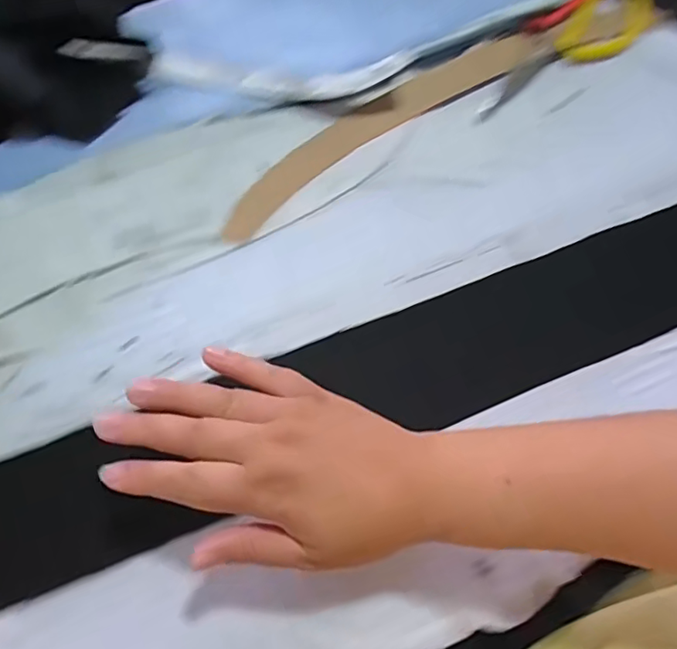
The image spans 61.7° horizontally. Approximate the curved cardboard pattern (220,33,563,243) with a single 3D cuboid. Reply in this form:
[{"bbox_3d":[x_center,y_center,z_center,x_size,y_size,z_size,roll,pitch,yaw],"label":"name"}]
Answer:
[{"bbox_3d":[0.038,-0.146,0.402,0.278,0.006,0.038,-34,85,-9],"label":"curved cardboard pattern"}]

